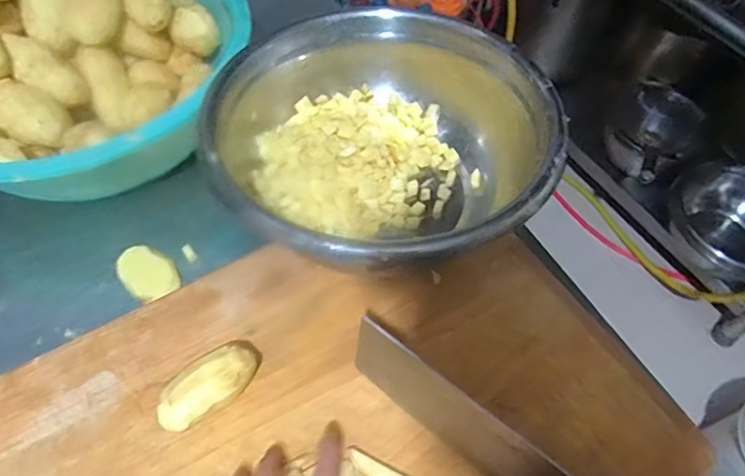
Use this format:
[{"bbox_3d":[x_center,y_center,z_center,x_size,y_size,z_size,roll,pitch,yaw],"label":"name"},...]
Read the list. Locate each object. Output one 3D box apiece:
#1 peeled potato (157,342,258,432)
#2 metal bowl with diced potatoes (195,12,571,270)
[{"bbox_3d":[-0.135,0.120,0.444,0.085,0.042,0.043,-35,65,-22],"label":"peeled potato"},{"bbox_3d":[0.012,-0.084,0.537,0.305,0.128,0.308,1,57,-1],"label":"metal bowl with diced potatoes"}]

